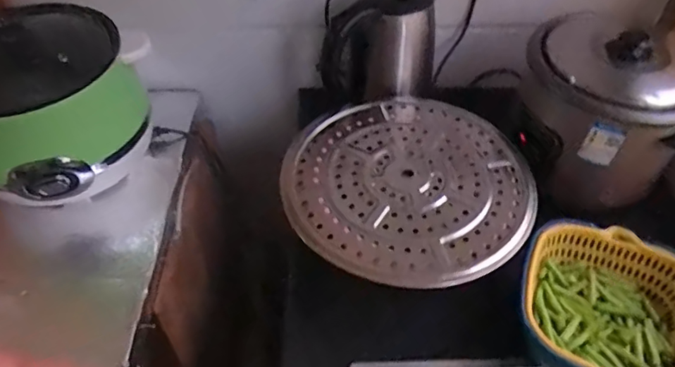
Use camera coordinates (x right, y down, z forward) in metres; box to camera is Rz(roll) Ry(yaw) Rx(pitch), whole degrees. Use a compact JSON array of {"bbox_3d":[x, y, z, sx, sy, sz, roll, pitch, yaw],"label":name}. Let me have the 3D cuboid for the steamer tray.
[{"bbox_3d":[0.091,-0.007,0.676,0.305,0.014,0.304,6,48,5],"label":"steamer tray"}]

